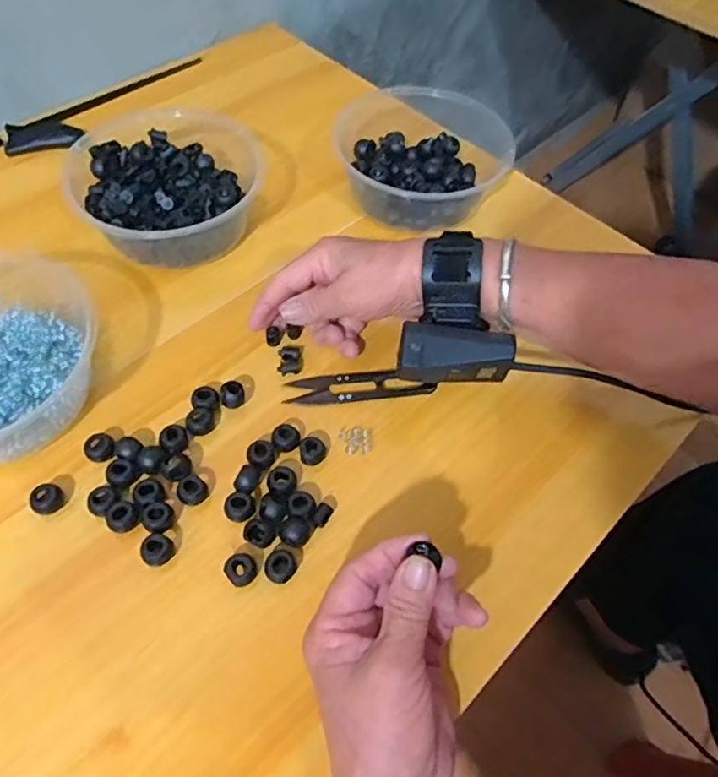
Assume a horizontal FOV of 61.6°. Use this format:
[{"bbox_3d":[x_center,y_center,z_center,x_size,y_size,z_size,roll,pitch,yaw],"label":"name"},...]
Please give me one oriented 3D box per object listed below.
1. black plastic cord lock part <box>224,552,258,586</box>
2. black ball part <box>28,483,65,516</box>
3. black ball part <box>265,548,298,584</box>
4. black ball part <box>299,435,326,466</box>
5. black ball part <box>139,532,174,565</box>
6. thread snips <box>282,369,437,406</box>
[{"bbox_3d":[-0.064,0.098,0.327,0.016,0.012,0.016,2,56,-3],"label":"black plastic cord lock part"},{"bbox_3d":[-0.177,0.064,0.343,0.015,0.012,0.017,34,60,17],"label":"black ball part"},{"bbox_3d":[-0.043,0.097,0.330,0.015,0.010,0.018,25,58,12],"label":"black ball part"},{"bbox_3d":[-0.028,0.038,0.369,0.015,0.009,0.016,2,56,-3],"label":"black ball part"},{"bbox_3d":[-0.110,0.089,0.331,0.016,0.014,0.016,2,56,-3],"label":"black ball part"},{"bbox_3d":[0.000,-0.001,0.399,0.093,0.006,0.022,-3,57,-7],"label":"thread snips"}]

